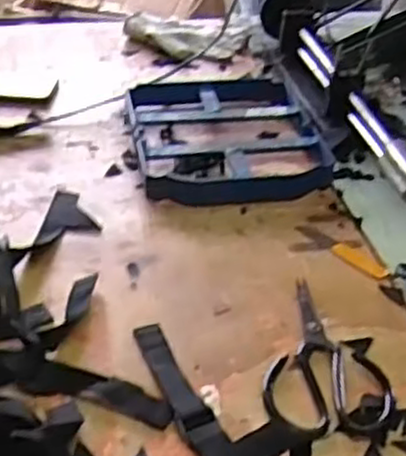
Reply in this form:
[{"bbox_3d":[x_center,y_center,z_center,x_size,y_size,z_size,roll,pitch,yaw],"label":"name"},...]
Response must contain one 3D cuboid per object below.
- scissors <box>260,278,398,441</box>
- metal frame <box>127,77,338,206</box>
[{"bbox_3d":[0.100,0.105,0.652,0.102,0.008,0.178,0,36,-3],"label":"scissors"},{"bbox_3d":[0.027,-0.112,0.922,0.230,0.040,0.233,-5,37,-10],"label":"metal frame"}]

